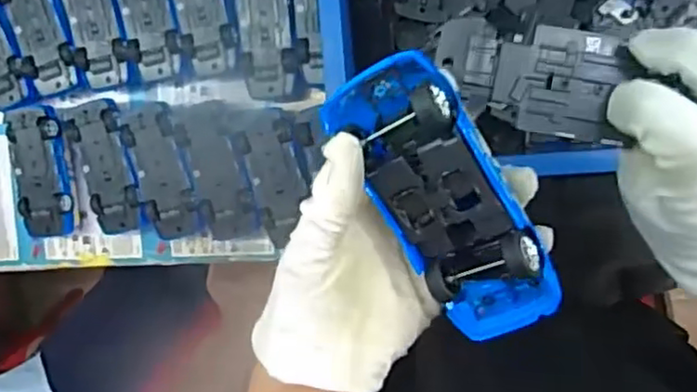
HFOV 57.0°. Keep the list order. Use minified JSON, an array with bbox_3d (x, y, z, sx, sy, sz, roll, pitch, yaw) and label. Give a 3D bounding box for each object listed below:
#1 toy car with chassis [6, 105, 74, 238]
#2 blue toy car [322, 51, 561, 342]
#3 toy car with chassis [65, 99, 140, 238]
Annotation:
[{"bbox_3d":[-0.302,-0.024,0.647,0.050,0.051,0.127,0,94,8],"label":"toy car with chassis"},{"bbox_3d":[0.043,0.004,0.279,0.050,0.045,0.129,-29,104,9],"label":"blue toy car"},{"bbox_3d":[-0.235,-0.027,0.637,0.059,0.044,0.128,-11,93,9],"label":"toy car with chassis"}]

